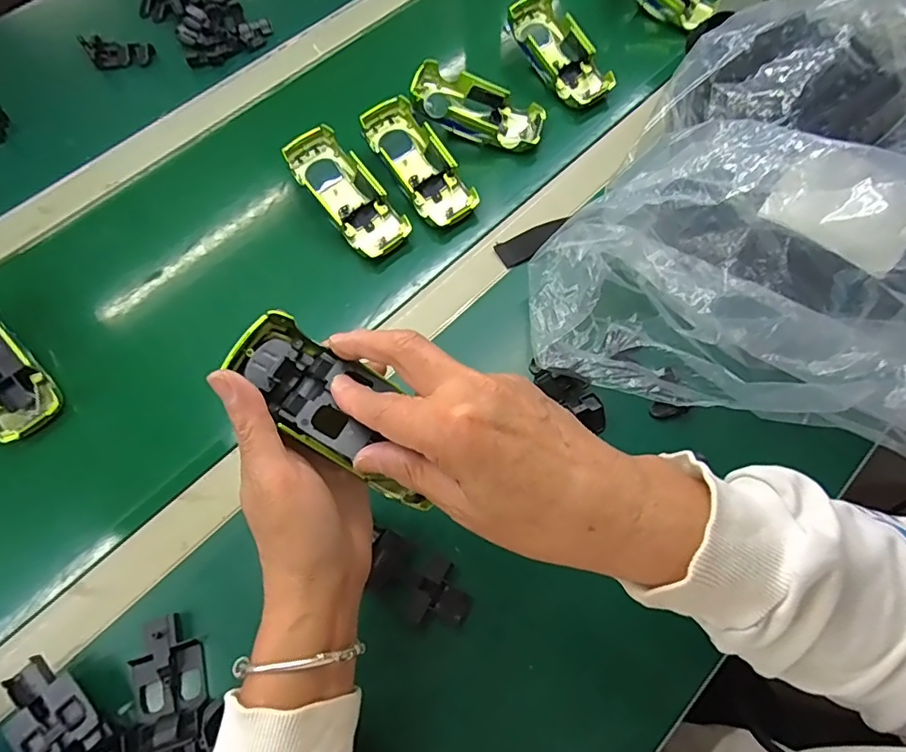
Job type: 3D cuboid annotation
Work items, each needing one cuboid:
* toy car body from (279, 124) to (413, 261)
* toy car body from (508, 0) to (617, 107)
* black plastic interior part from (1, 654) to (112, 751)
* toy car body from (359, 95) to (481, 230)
[{"bbox_3d":[-0.097,-0.165,0.494,0.055,0.031,0.136,-37,82,-13],"label":"toy car body"},{"bbox_3d":[0.111,-0.340,0.563,0.061,0.031,0.133,-31,82,-11],"label":"toy car body"},{"bbox_3d":[-0.241,0.206,0.328,0.040,0.032,0.066,-40,69,-14],"label":"black plastic interior part"},{"bbox_3d":[-0.032,-0.197,0.506,0.055,0.034,0.131,-32,80,-11],"label":"toy car body"}]

